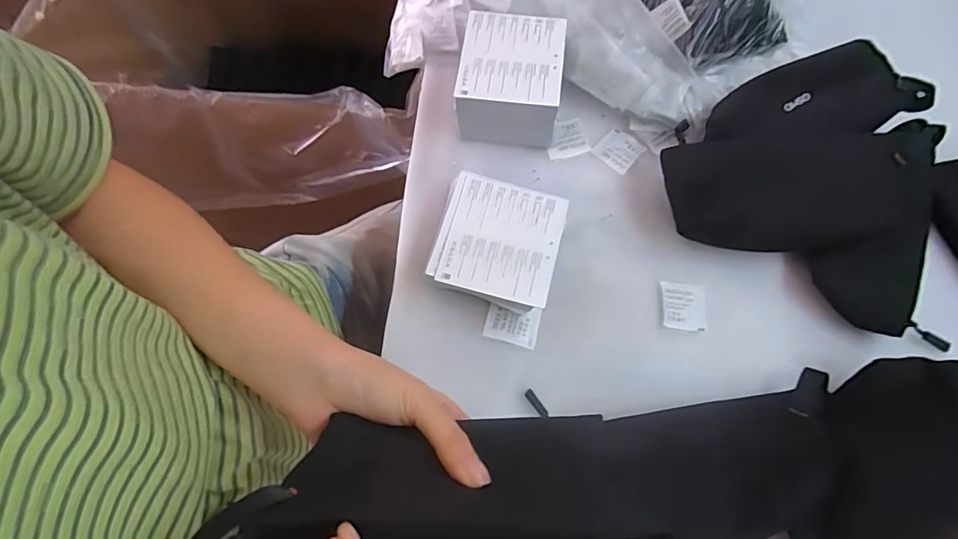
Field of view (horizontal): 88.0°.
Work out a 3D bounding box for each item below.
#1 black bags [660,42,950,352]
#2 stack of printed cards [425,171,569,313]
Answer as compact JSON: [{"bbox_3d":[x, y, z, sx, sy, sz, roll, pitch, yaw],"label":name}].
[{"bbox_3d":[0.309,-0.089,0.436,0.253,0.062,0.219,30,72,9],"label":"black bags"},{"bbox_3d":[0.016,-0.023,0.416,0.098,0.027,0.098,15,70,4],"label":"stack of printed cards"}]

